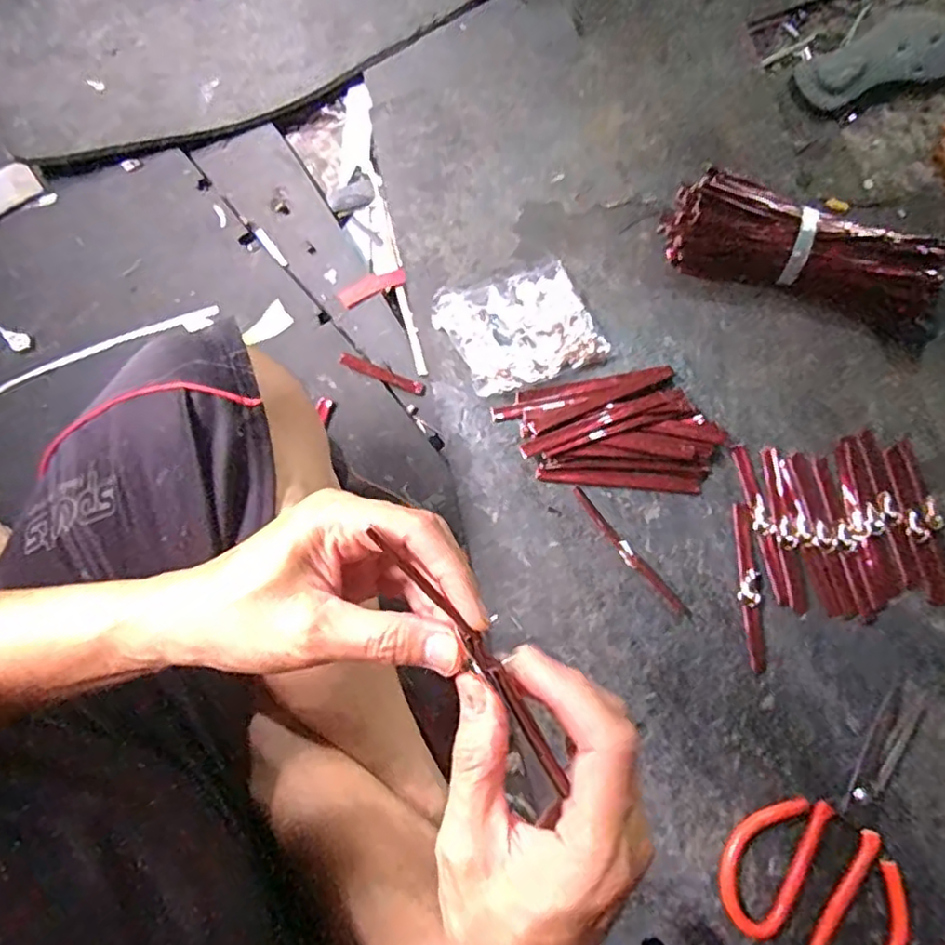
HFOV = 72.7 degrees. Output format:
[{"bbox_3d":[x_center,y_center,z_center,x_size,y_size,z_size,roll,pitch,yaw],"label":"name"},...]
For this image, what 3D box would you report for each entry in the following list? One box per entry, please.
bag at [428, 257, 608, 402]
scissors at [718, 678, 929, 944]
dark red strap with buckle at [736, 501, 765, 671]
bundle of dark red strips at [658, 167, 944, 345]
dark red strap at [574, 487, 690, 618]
[{"bbox_3d":[0.045,-0.140,0.623,0.141,0.015,0.116,-20,74,-6],"label":"bag"},{"bbox_3d":[0.295,0.276,0.491,0.219,0.016,0.125,-43,78,-13],"label":"scissors"},{"bbox_3d":[0.238,0.097,0.550,0.018,0.004,0.140,4,72,1],"label":"dark red strap with buckle"},{"bbox_3d":[0.316,-0.209,0.617,0.266,0.062,0.082,20,75,10],"label":"bundle of dark red strips"},{"bbox_3d":[0.136,0.070,0.563,0.012,0.004,0.140,-38,76,-11],"label":"dark red strap"}]

